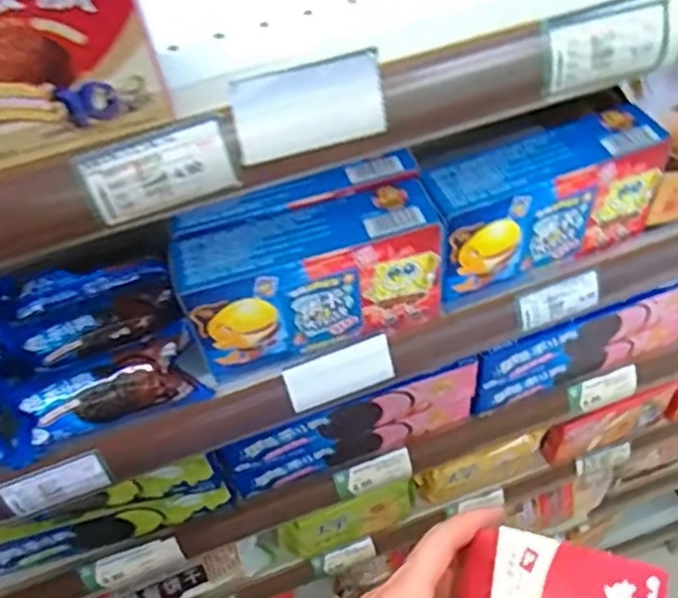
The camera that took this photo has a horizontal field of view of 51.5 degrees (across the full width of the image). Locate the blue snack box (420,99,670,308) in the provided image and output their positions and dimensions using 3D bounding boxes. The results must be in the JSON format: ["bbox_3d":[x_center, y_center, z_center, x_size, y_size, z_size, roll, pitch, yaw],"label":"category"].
[{"bbox_3d":[0.128,-0.061,0.455,0.151,0.085,0.046,-20,54,-9],"label":"blue snack box"}]

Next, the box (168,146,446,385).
[{"bbox_3d":[-0.018,-0.018,0.437,0.151,0.087,0.069,-17,53,-7],"label":"box"}]

